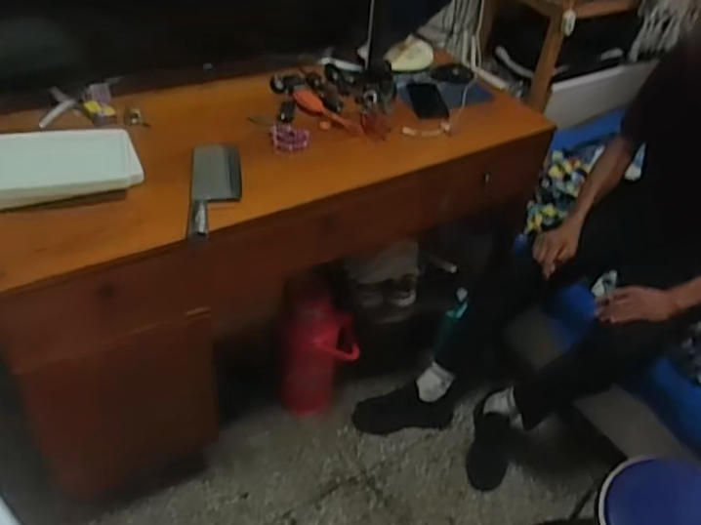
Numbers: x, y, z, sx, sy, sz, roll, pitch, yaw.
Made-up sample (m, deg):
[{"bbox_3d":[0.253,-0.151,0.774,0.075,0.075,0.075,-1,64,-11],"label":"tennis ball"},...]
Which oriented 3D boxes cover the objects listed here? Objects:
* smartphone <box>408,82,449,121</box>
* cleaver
[{"bbox_3d":[0.183,-0.379,1.519,0.080,0.006,0.181,0,42,-8],"label":"smartphone"},{"bbox_3d":[-0.243,-0.141,1.168,0.087,0.016,0.267,-2,42,-10],"label":"cleaver"}]

